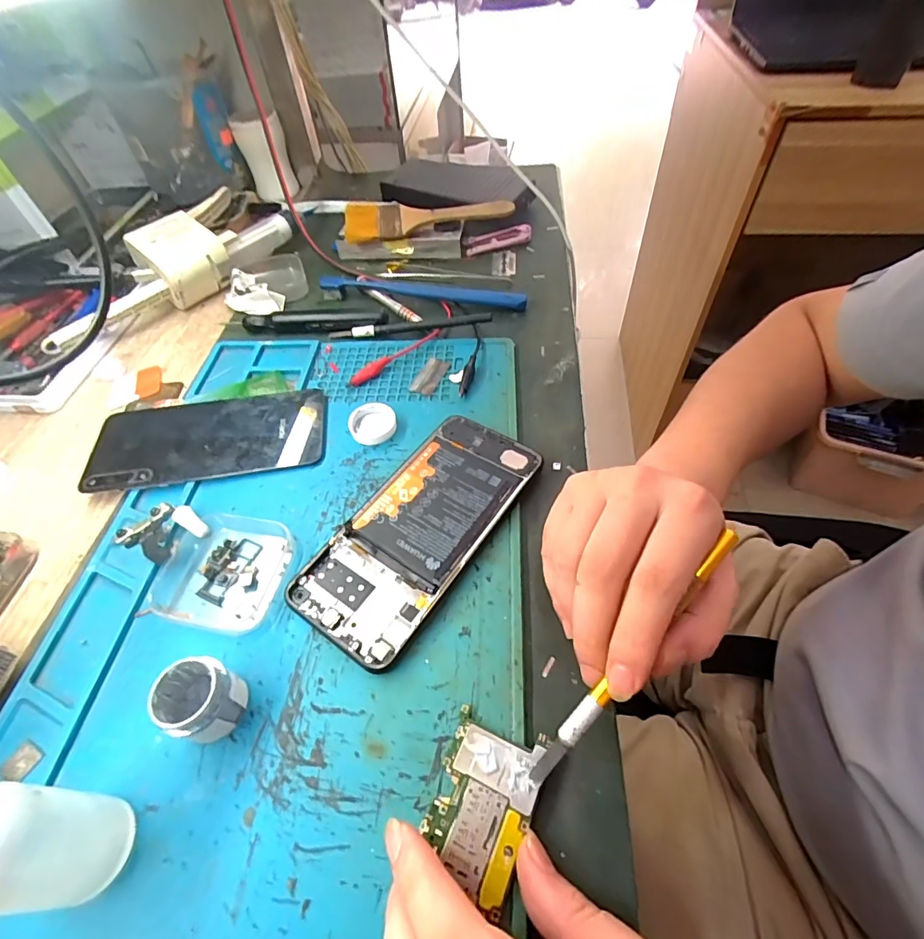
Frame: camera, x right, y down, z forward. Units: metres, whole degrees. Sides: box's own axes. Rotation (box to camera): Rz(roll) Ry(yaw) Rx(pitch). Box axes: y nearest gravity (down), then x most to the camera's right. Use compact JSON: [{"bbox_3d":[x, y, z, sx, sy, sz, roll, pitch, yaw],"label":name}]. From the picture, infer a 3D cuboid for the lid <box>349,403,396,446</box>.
[{"bbox_3d":[-0.061,-0.033,0.325,0.031,0.010,0.033,-2,52,3],"label":"lid"}]

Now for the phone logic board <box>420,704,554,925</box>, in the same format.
[{"bbox_3d":[0.009,0.134,0.192,0.038,0.005,0.058,15,55,16],"label":"phone logic board"}]

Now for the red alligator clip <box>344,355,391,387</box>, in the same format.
[{"bbox_3d":[-0.070,-0.074,0.357,0.038,0.009,0.010,-36,58,-22],"label":"red alligator clip"}]

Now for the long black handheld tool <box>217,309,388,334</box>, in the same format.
[{"bbox_3d":[-0.132,-0.126,0.401,0.135,0.014,0.015,-1,52,3],"label":"long black handheld tool"}]

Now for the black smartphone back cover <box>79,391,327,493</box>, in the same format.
[{"bbox_3d":[-0.173,-0.022,0.326,0.152,0.009,0.072,-8,52,-2],"label":"black smartphone back cover"}]

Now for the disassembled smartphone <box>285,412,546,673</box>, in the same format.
[{"bbox_3d":[-0.025,0.030,0.274,0.077,0.010,0.155,29,60,24],"label":"disassembled smartphone"}]

